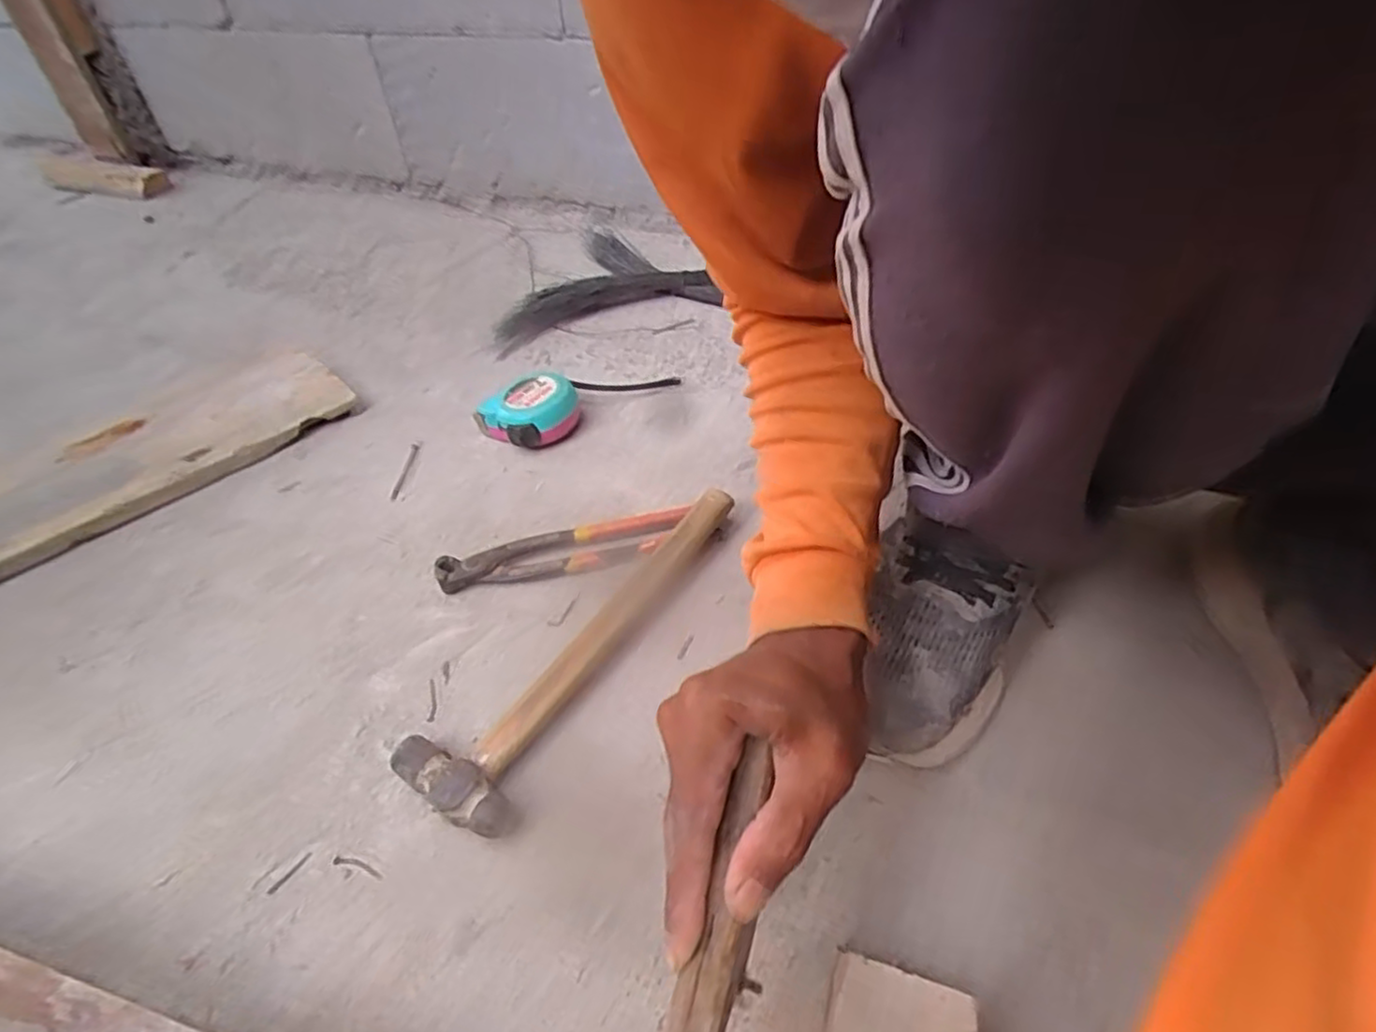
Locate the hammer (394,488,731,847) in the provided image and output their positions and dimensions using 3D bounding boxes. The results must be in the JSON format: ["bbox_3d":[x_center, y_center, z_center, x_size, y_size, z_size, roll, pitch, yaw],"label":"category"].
[{"bbox_3d":[-0.072,0.076,0.486,0.080,0.032,0.279,19,51,25],"label":"hammer"}]

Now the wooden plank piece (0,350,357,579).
[{"bbox_3d":[-0.556,-0.041,0.671,0.446,0.030,0.156,-33,50,-24],"label":"wooden plank piece"}]

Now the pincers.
[{"bbox_3d":[-0.080,0.024,0.548,0.217,0.021,0.044,-8,45,0],"label":"pincers"}]

